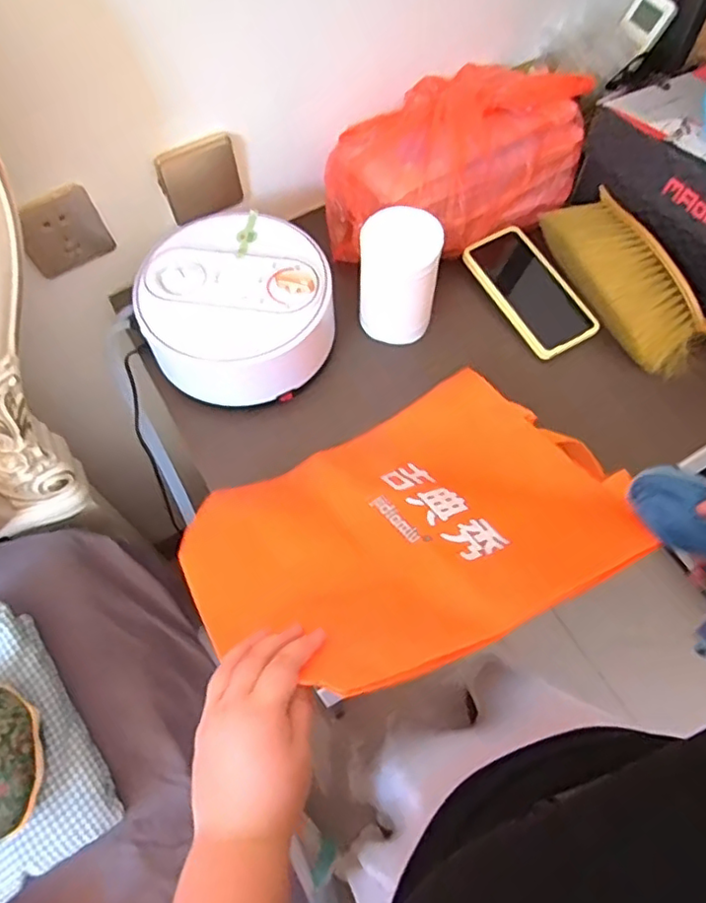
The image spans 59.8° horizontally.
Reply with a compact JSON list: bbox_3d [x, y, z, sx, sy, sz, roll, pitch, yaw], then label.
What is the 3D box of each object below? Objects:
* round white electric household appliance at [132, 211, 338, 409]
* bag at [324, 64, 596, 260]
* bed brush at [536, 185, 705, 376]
[{"bbox_3d":[-0.123,-0.154,0.657,0.193,0.085,0.196,0,63,1],"label":"round white electric household appliance"},{"bbox_3d":[0.113,-0.343,0.719,0.305,0.127,0.177,-28,66,-13],"label":"bag"},{"bbox_3d":[0.362,-0.144,0.678,0.109,0.058,0.389,-35,68,-16],"label":"bed brush"}]

